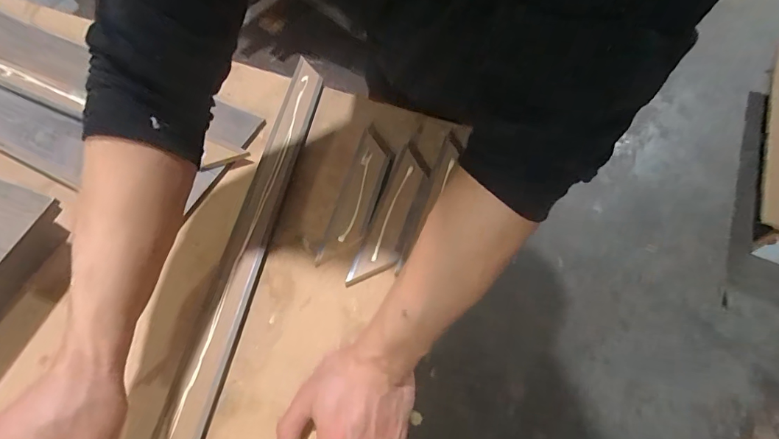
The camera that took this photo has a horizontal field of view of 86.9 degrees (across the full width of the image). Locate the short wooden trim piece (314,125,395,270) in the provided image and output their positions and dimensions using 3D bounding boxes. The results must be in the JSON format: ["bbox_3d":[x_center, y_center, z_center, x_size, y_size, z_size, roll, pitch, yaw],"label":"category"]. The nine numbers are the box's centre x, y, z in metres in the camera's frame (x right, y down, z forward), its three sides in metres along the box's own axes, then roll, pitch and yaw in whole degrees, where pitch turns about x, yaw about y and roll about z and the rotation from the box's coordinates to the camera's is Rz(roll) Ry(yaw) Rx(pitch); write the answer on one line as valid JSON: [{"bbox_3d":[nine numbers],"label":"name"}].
[{"bbox_3d":[-0.033,-0.034,0.491,0.047,0.011,0.191,13,61,9],"label":"short wooden trim piece"}]

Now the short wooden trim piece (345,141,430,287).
[{"bbox_3d":[0.007,-0.008,0.473,0.044,0.013,0.185,17,62,12],"label":"short wooden trim piece"}]

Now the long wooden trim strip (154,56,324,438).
[{"bbox_3d":[-0.166,0.064,0.439,0.044,0.023,0.623,8,61,7],"label":"long wooden trim strip"}]

